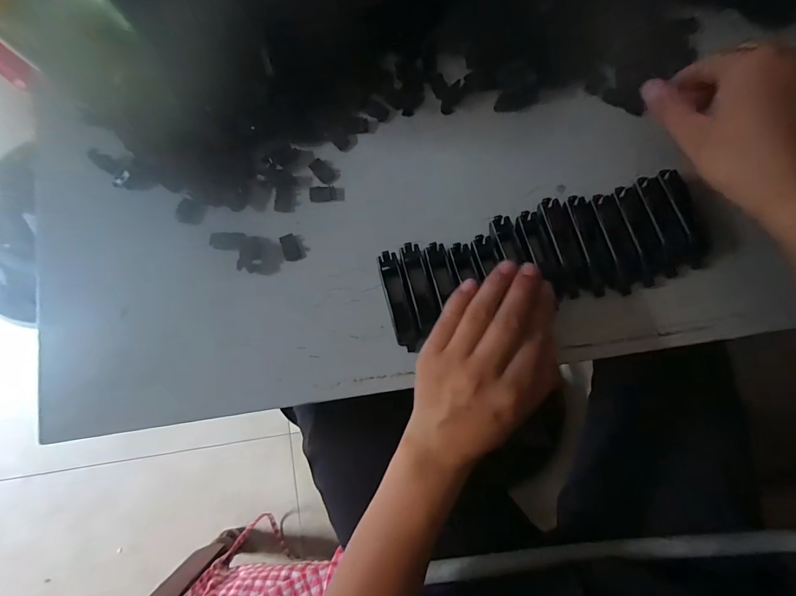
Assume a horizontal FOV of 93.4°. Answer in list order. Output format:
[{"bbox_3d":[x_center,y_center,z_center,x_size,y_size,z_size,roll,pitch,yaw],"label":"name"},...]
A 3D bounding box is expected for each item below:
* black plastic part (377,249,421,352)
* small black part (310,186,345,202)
[{"bbox_3d":[0.000,0.002,0.279,0.016,0.010,0.075,-16,81,0],"label":"black plastic part"},{"bbox_3d":[-0.058,-0.085,0.306,0.028,0.004,0.013,-4,81,2],"label":"small black part"}]

